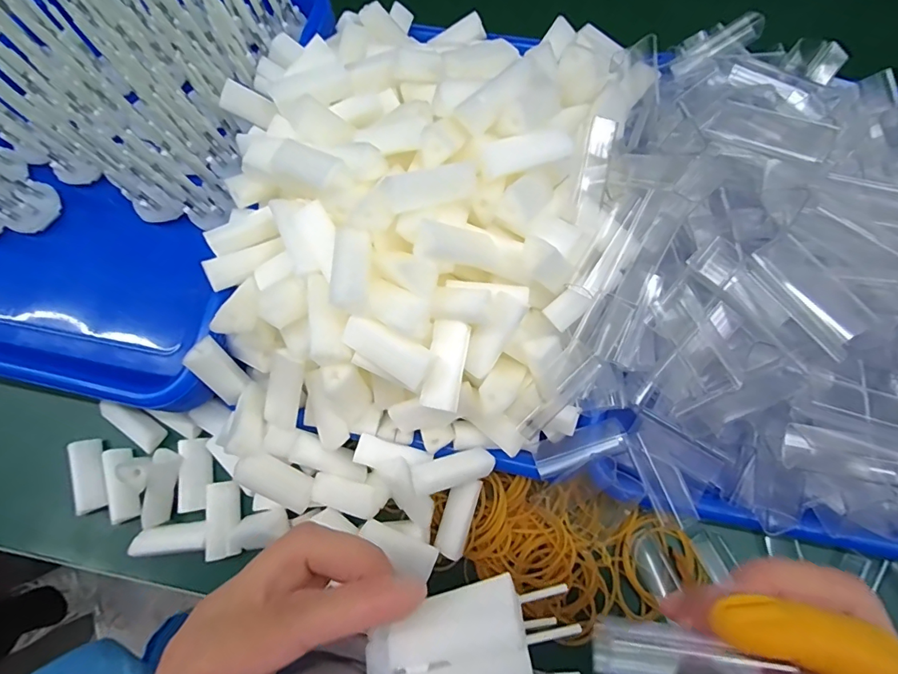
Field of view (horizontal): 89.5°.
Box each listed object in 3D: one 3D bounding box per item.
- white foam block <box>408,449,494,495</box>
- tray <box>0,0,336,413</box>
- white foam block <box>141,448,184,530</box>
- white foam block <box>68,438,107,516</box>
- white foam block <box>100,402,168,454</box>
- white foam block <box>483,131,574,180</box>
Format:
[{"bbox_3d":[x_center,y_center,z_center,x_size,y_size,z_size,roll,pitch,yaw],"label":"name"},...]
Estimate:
[{"bbox_3d":[0.003,0.078,0.265,0.046,0.018,0.018,-17,73,-3],"label":"white foam block"},{"bbox_3d":[-0.240,-0.127,0.315,0.230,0.093,0.321,13,74,6],"label":"tray"},{"bbox_3d":[-0.182,0.096,0.285,0.013,0.015,0.050,14,94,6],"label":"white foam block"},{"bbox_3d":[-0.236,0.090,0.296,0.018,0.009,0.046,-18,73,-3],"label":"white foam block"},{"bbox_3d":[-0.214,0.059,0.307,0.047,0.009,0.018,31,77,11],"label":"white foam block"},{"bbox_3d":[0.039,-0.093,0.228,0.046,0.007,0.016,-19,73,-4],"label":"white foam block"}]

